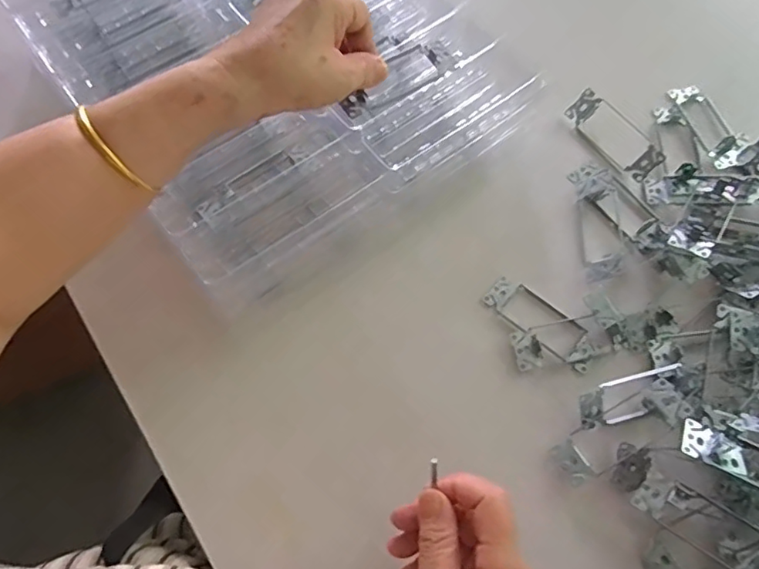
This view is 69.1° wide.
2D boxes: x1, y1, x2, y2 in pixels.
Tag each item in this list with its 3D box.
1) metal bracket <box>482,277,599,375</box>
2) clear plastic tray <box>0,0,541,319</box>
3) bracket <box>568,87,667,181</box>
[{"bbox_3d":[0.141,0.032,0.478,0.103,0.011,0.038,41,74,16],"label":"metal bracket"},{"bbox_3d":[-0.114,-0.227,0.536,0.347,0.056,0.430,-37,71,-13],"label":"clear plastic tray"},{"bbox_3d":[0.232,-0.150,0.544,0.034,0.020,0.104,-32,70,-11],"label":"bracket"}]

